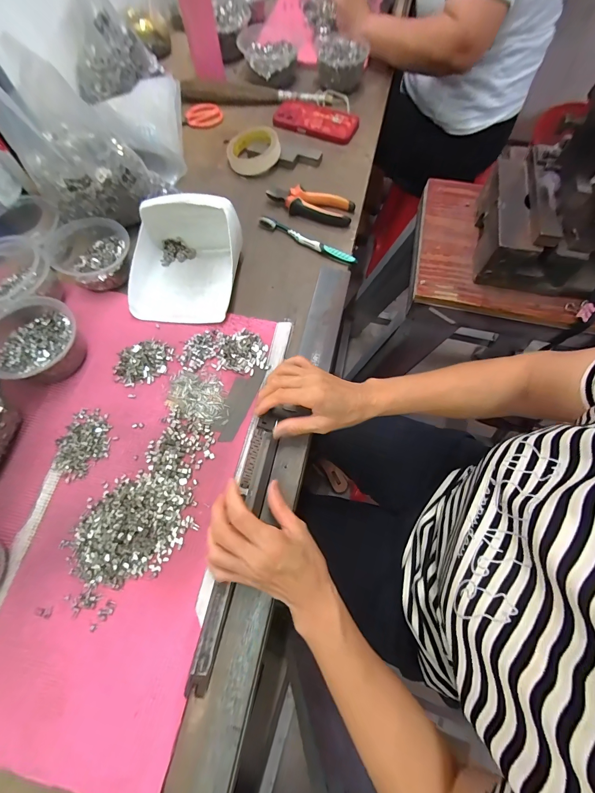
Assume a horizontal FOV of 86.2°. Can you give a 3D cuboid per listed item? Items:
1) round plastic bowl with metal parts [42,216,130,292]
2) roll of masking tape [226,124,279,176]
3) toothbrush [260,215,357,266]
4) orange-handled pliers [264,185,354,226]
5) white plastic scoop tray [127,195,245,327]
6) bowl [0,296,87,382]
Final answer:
[{"bbox_3d":[-0.312,-0.220,0.482,0.116,0.048,0.108,0,68,1],"label":"round plastic bowl with metal parts"},{"bbox_3d":[-0.083,-0.468,0.604,0.096,0.019,0.096,-1,81,9],"label":"roll of masking tape"},{"bbox_3d":[0.016,-0.258,0.525,0.179,0.022,0.016,30,72,12],"label":"toothbrush"},{"bbox_3d":[0.024,-0.337,0.555,0.150,0.025,0.053,24,71,10],"label":"orange-handled pliers"},{"bbox_3d":[-0.170,-0.204,0.461,0.160,0.082,0.179,11,69,5],"label":"white plastic scoop tray"},{"bbox_3d":[-0.348,-0.072,0.420,0.127,0.061,0.112,18,70,7],"label":"bowl"}]

